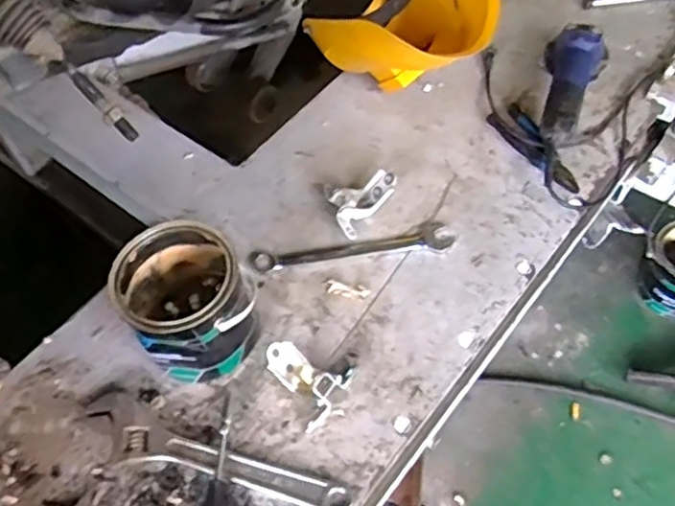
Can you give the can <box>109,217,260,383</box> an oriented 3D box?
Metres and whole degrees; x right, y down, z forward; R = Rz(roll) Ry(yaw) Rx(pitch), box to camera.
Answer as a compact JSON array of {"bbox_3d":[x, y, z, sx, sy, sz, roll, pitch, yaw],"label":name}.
[{"bbox_3d":[-0.195,0.068,0.892,0.158,0.154,0.169,-34,60,-17],"label":"can"}]

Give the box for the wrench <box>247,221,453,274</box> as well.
[{"bbox_3d":[0.020,-0.013,1.012,0.298,0.015,0.055,-7,56,1],"label":"wrench"}]

